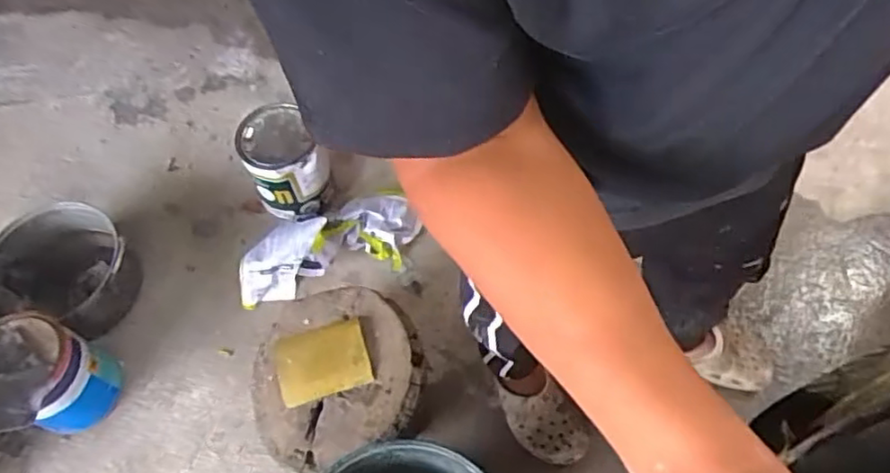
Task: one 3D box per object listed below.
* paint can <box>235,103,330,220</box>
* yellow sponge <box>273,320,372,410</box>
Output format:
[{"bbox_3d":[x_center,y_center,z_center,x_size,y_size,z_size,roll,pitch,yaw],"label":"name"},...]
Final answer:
[{"bbox_3d":[-0.330,-0.153,1.363,0.160,0.183,0.191,-29,65,-14],"label":"paint can"},{"bbox_3d":[-0.194,0.195,1.018,0.142,0.022,0.108,-14,60,-6],"label":"yellow sponge"}]

